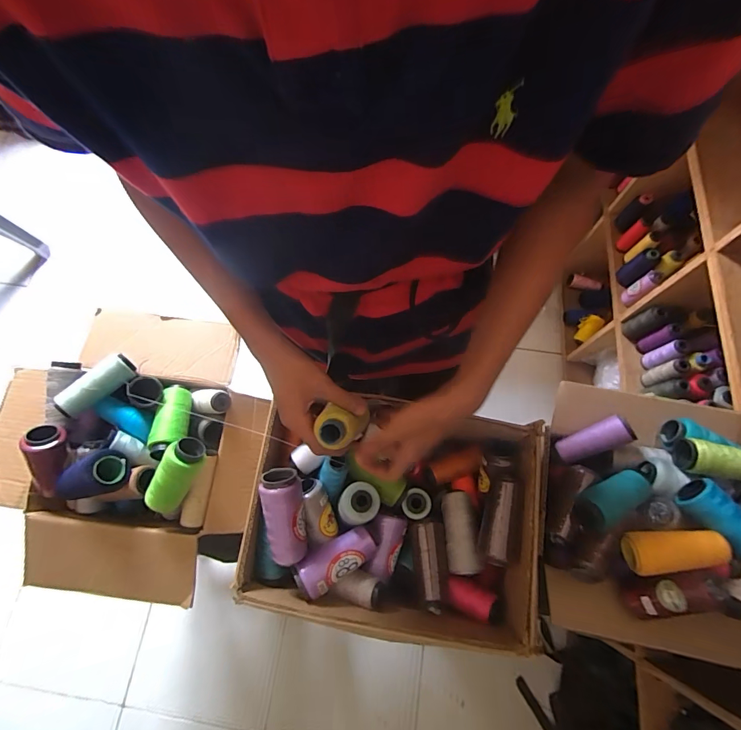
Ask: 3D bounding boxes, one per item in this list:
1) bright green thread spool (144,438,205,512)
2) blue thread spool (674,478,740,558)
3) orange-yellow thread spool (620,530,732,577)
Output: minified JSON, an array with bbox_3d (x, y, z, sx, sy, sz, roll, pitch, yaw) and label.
[{"bbox_3d":[-0.274,0.158,0.558,0.045,0.042,0.119,31,98,11],"label":"bright green thread spool"},{"bbox_3d":[0.459,0.204,0.508,0.053,0.042,0.117,-39,75,-10],"label":"blue thread spool"},{"bbox_3d":[0.386,0.239,0.506,0.107,0.043,0.050,-3,72,1],"label":"orange-yellow thread spool"}]

